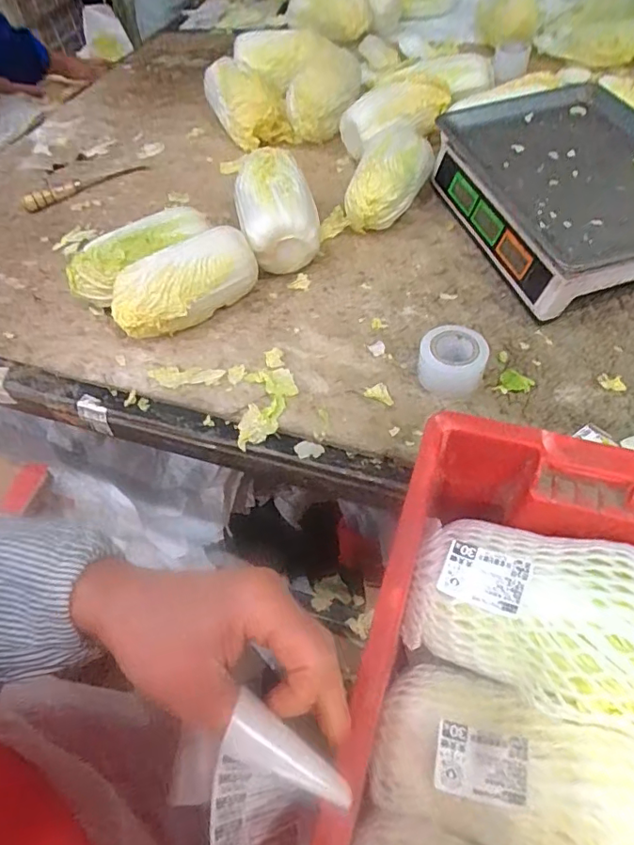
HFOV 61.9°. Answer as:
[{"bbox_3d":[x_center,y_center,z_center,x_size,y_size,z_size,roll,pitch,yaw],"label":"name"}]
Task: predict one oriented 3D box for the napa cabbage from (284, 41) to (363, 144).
[{"bbox_3d":[0.012,-0.569,0.880,0.114,0.099,0.220,0,54,5],"label":"napa cabbage"}]

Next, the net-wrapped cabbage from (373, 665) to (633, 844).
[{"bbox_3d":[0.166,0.237,0.333,0.249,0.077,0.092,15,57,16],"label":"net-wrapped cabbage"}]

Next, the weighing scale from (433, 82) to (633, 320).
[{"bbox_3d":[0.322,-0.292,0.678,0.249,0.099,0.333,-16,54,-6],"label":"weighing scale"}]

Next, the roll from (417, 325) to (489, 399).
[{"bbox_3d":[0.143,-0.063,0.559,0.069,0.044,0.067,-3,53,4],"label":"roll"}]

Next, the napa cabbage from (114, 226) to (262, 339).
[{"bbox_3d":[-0.155,-0.160,0.630,0.174,0.087,0.078,-22,55,-11],"label":"napa cabbage"}]

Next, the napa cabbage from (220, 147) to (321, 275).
[{"bbox_3d":[-0.061,-0.283,0.700,0.092,0.098,0.184,-15,54,-6],"label":"napa cabbage"}]

